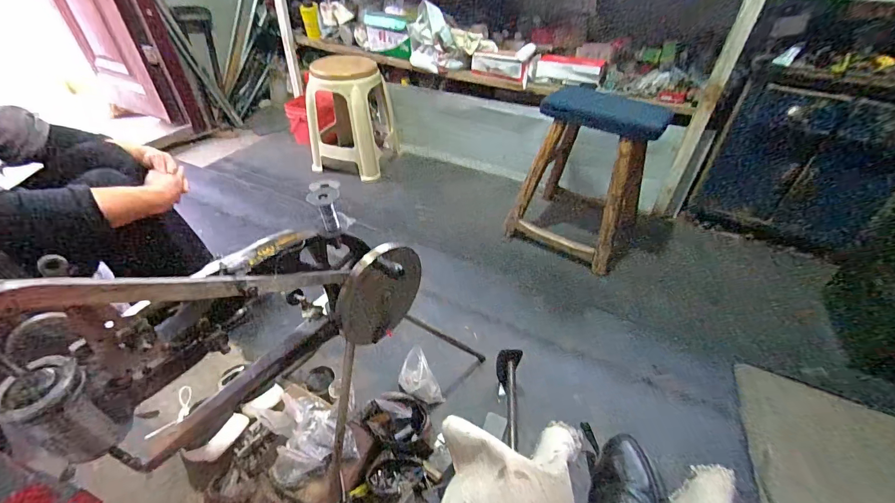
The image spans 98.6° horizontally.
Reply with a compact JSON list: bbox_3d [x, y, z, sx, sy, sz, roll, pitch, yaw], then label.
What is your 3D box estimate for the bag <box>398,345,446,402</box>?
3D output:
[{"bbox_3d":[-0.076,0.320,0.962,0.088,0.048,0.147,-25,73,5],"label":"bag"}]

